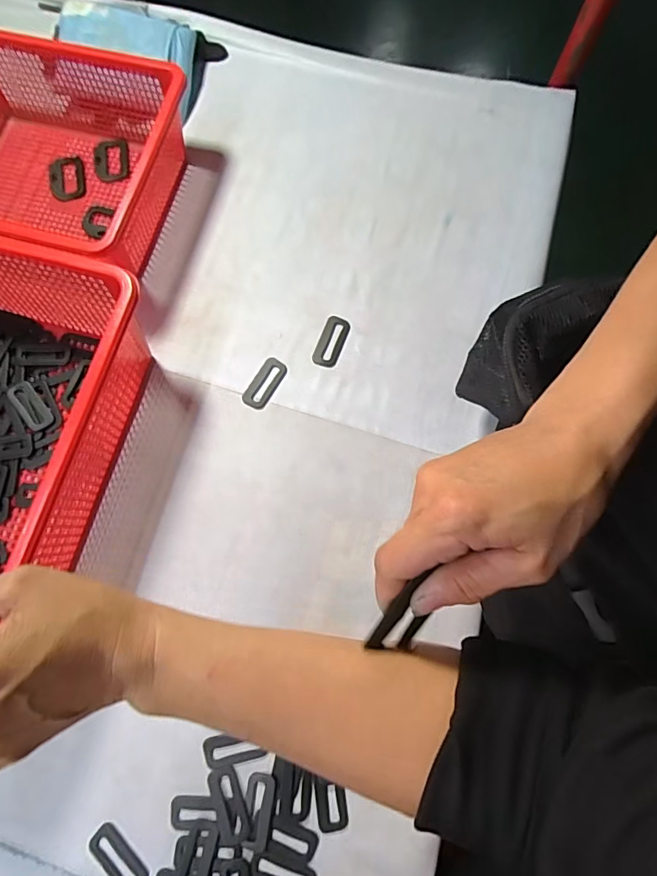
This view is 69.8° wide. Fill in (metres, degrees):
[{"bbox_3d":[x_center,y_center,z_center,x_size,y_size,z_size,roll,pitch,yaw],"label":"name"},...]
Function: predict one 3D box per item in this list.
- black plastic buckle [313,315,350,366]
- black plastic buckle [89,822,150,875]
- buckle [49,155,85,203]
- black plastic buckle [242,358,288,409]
[{"bbox_3d":[0.003,-0.107,0.521,0.030,0.004,0.060,21,78,6],"label":"black plastic buckle"},{"bbox_3d":[-0.186,0.373,0.416,0.060,0.004,0.027,42,81,10],"label":"black plastic buckle"},{"bbox_3d":[-0.322,-0.320,0.577,0.043,0.005,0.061,-17,77,-3],"label":"buckle"},{"bbox_3d":[-0.070,-0.060,0.512,0.028,0.004,0.060,31,80,8],"label":"black plastic buckle"}]

